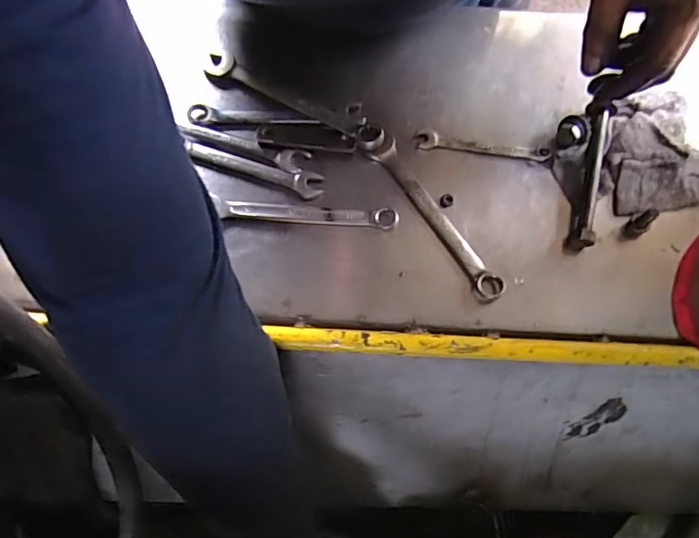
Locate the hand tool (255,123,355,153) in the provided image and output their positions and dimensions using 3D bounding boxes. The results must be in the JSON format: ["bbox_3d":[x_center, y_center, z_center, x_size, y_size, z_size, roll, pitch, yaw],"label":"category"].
[{"bbox_3d":[-0.036,-0.108,0.435,0.078,0.008,0.024,2,72,1],"label":"hand tool"}]

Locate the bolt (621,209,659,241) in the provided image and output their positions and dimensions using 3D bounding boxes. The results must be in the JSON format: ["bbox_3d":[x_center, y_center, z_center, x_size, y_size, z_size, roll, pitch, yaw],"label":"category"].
[{"bbox_3d":[0.232,-0.035,0.422,0.015,0.034,0.013,-31,76,-10],"label":"bolt"}]

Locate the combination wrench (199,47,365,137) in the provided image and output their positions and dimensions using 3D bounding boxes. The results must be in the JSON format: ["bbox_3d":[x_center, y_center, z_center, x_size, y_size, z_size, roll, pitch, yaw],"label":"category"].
[{"bbox_3d":[-0.056,-0.154,0.448,0.151,0.013,0.035,26,74,8],"label":"combination wrench"}]

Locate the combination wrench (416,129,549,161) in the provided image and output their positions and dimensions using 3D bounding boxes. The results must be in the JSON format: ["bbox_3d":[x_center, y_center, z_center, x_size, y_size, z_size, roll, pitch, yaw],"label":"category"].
[{"bbox_3d":[0.113,-0.105,0.448,0.111,0.005,0.019,4,72,2],"label":"combination wrench"}]

